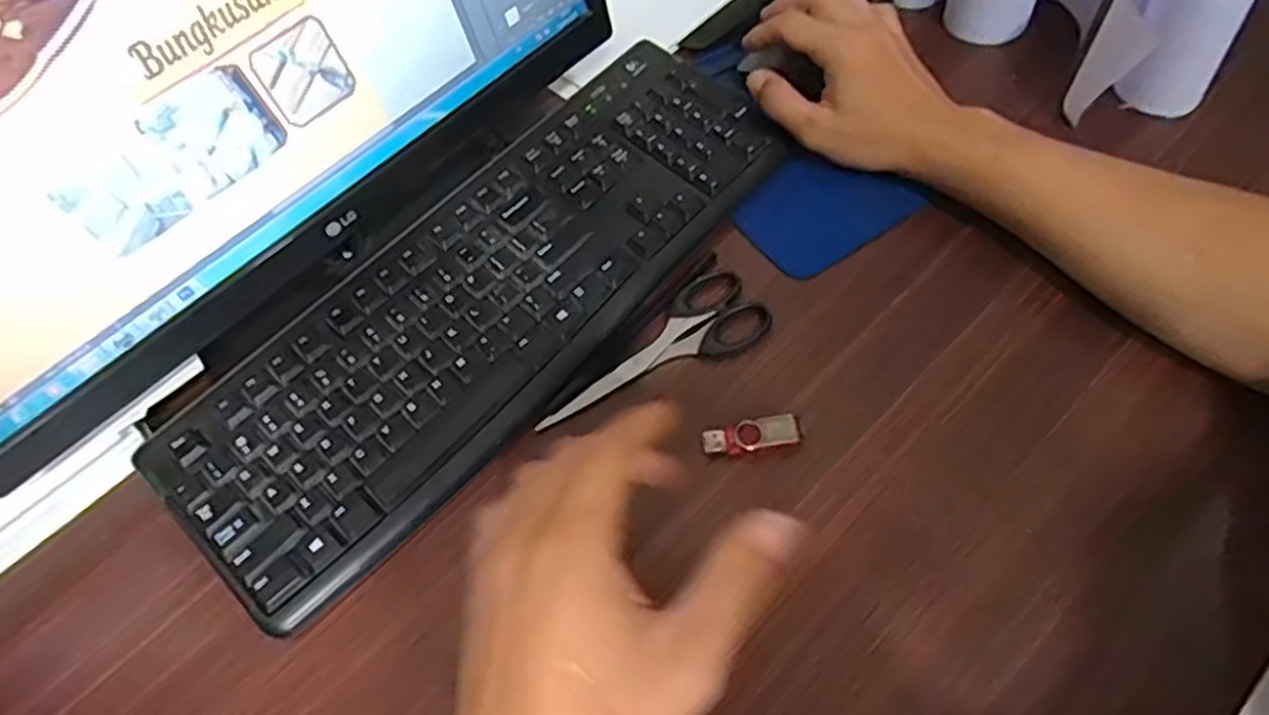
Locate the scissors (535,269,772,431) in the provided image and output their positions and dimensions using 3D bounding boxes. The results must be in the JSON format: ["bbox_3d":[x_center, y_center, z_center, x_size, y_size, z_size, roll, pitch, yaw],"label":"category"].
[{"bbox_3d":[0.011,0.002,0.446,0.149,0.011,0.055,-34,67,-13],"label":"scissors"}]

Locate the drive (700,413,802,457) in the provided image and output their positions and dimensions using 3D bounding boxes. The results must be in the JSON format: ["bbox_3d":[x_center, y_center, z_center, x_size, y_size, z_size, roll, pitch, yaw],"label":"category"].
[{"bbox_3d":[0.065,0.043,0.407,0.053,0.006,0.017,-11,64,-3],"label":"drive"}]

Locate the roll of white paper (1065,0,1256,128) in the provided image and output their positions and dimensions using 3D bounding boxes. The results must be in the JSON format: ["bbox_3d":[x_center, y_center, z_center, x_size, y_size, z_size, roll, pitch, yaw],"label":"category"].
[{"bbox_3d":[0.336,-0.198,0.474,0.075,0.099,0.071,-3,59,6],"label":"roll of white paper"}]

